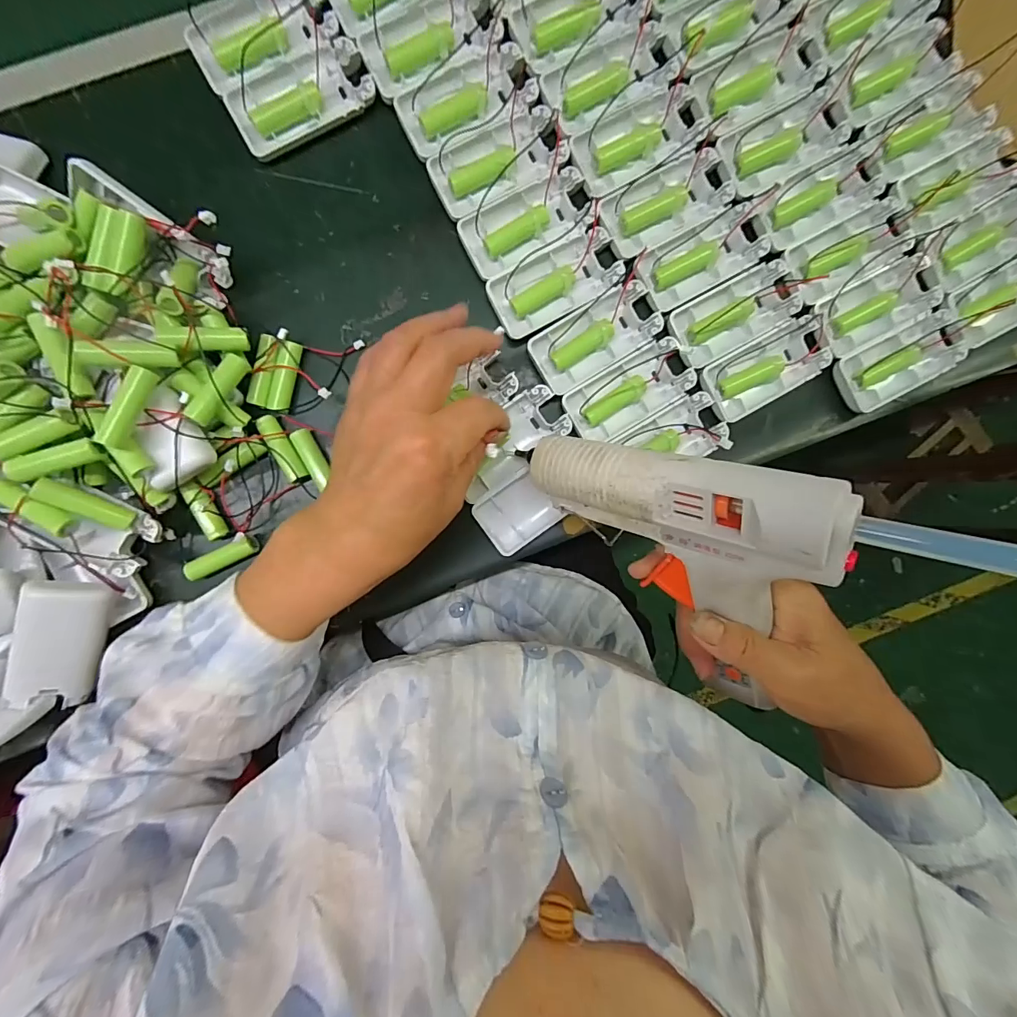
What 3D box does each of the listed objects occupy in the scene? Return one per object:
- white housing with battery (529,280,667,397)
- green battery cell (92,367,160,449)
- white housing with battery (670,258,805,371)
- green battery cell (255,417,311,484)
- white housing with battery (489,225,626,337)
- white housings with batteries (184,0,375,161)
[{"bbox_3d":[0.062,-0.123,0.320,0.092,0.016,0.044,-33,94,-2],"label":"white housing with battery"},{"bbox_3d":[-0.225,-0.060,0.259,0.012,0.015,0.049,25,91,-5],"label":"green battery cell"},{"bbox_3d":[0.164,-0.141,0.321,0.088,0.017,0.044,-29,94,-2],"label":"white housing with battery"},{"bbox_3d":[-0.158,-0.042,0.309,0.015,0.011,0.050,-31,94,-2],"label":"green battery cell"},{"bbox_3d":[0.034,-0.161,0.315,0.095,0.014,0.043,-30,94,-2],"label":"white housing with battery"},{"bbox_3d":[-0.152,-0.298,0.298,0.095,0.019,0.088,-28,94,-2],"label":"white housings with batteries"}]

